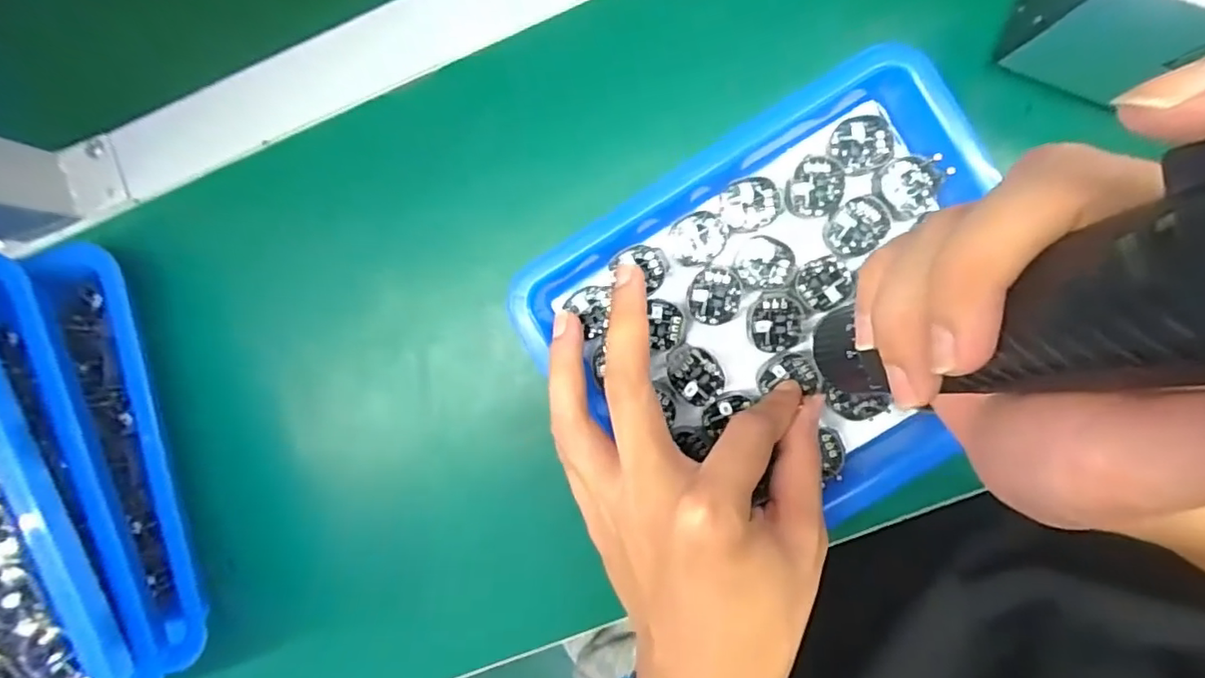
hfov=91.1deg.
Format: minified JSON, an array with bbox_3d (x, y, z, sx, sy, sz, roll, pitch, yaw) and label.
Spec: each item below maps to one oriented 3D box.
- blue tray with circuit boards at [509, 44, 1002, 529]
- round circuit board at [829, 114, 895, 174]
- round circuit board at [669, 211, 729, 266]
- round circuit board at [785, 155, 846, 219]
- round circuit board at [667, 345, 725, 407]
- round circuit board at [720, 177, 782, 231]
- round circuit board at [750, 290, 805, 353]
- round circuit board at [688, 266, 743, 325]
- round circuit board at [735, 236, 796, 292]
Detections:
[{"bbox_3d":[0.085,-0.009,0.268,0.206,0.035,0.170,-30,88,5],"label":"blue tray with circuit boards"},{"bbox_3d":[0.119,-0.090,0.271,0.027,0.004,0.025,0,90,5],"label":"round circuit board"},{"bbox_3d":[0.045,-0.047,0.278,0.027,0.004,0.024,-13,89,5],"label":"round circuit board"},{"bbox_3d":[0.099,-0.070,0.274,0.024,0.004,0.028,36,93,4],"label":"round circuit board"},{"bbox_3d":[0.043,0.017,0.278,0.023,0.007,0.027,-31,88,5],"label":"round circuit board"},{"bbox_3d":[0.069,-0.063,0.276,0.027,0.004,0.023,-8,90,5],"label":"round circuit board"},{"bbox_3d":[0.082,-0.008,0.278,0.025,0.004,0.028,-5,90,5],"label":"round circuit board"},{"bbox_3d":[0.053,-0.021,0.279,0.024,0.004,0.027,38,94,4],"label":"round circuit board"},{"bbox_3d":[0.076,-0.036,0.278,0.027,0.004,0.025,0,90,5],"label":"round circuit board"}]

